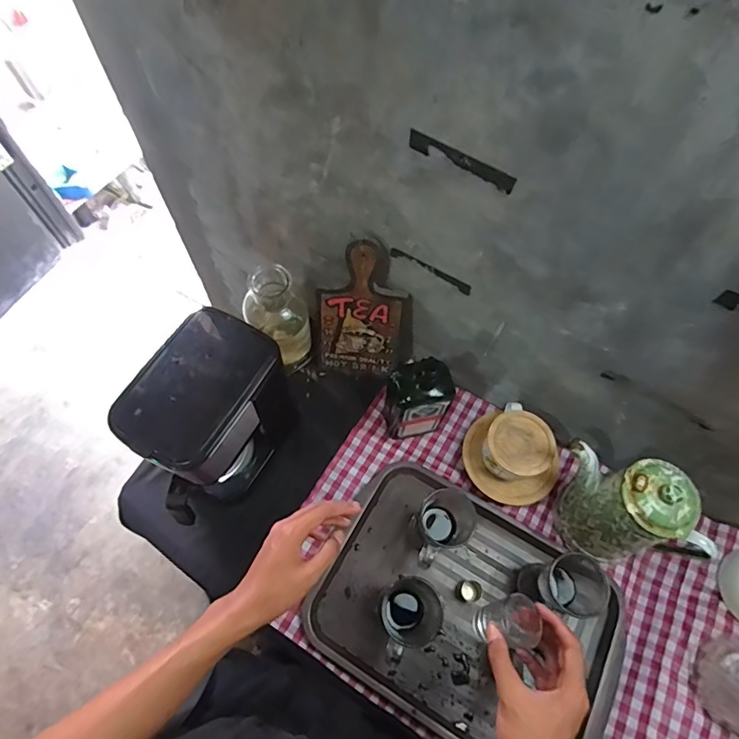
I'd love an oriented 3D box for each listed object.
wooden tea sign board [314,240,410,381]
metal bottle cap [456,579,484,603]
[{"bbox_3d":[-0.009,-0.088,0.753,0.145,0.270,0.027,10,50,-3],"label":"wooden tea sign board"},{"bbox_3d":[0.150,0.335,0.713,0.035,0.031,0.029,-2,64,-3],"label":"metal bottle cap"}]

